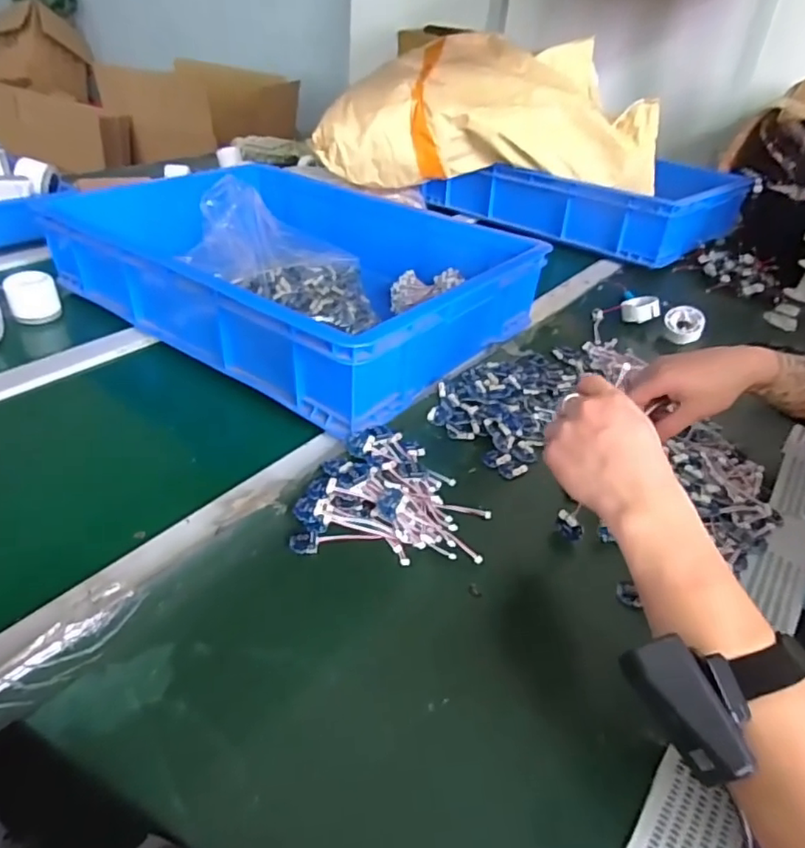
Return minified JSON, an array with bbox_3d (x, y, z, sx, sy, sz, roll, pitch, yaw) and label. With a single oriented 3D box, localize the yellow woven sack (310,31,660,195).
[{"bbox_3d":[0.175,-0.609,1.191,0.659,0.246,0.259,6,36,1],"label":"yellow woven sack"}]

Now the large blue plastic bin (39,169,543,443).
[{"bbox_3d":[-0.135,-0.237,0.848,0.582,0.119,0.455,26,40,26],"label":"large blue plastic bin"}]

